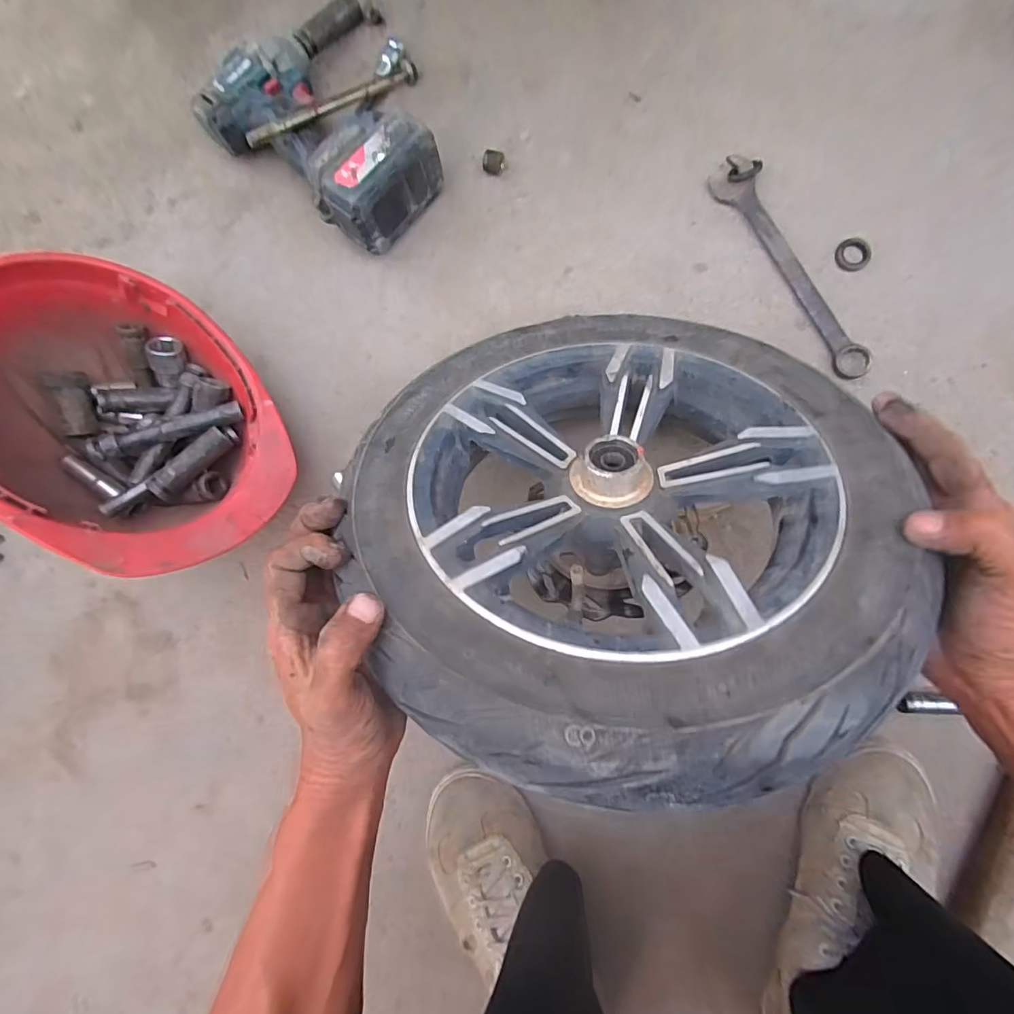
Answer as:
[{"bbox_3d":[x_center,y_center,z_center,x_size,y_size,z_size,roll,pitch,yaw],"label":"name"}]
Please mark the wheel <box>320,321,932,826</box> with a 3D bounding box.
[{"bbox_3d":[0.070,-0.009,0.370,0.343,0.085,0.356,3,51,8],"label":"wheel"}]

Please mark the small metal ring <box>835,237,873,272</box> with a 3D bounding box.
[{"bbox_3d":[0.334,-0.243,0.492,0.033,0.005,0.030,0,87,5],"label":"small metal ring"}]

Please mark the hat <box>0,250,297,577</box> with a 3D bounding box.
[{"bbox_3d":[-0.340,-0.064,0.459,0.283,0.139,0.222,48,54,-3],"label":"hat"}]

